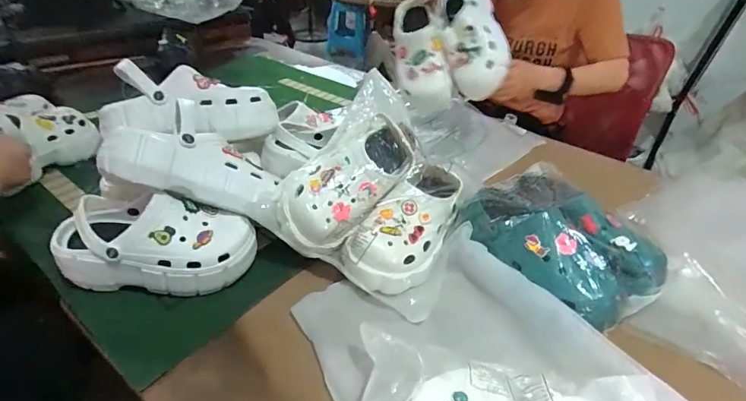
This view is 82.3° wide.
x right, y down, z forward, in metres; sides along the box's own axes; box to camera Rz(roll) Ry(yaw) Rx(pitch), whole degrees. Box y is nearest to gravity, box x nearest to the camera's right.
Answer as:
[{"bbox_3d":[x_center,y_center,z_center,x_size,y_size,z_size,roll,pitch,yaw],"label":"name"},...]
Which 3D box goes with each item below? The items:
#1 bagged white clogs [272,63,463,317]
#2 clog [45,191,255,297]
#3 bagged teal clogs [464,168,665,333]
[{"bbox_3d":[0.024,-0.020,0.663,0.257,0.191,0.292,20,38,21],"label":"bagged white clogs"},{"bbox_3d":[-0.294,0.064,0.590,0.244,0.117,0.092,2,35,-5],"label":"clog"},{"bbox_3d":[0.267,0.046,0.602,0.176,0.093,0.243,-18,41,-29],"label":"bagged teal clogs"}]

